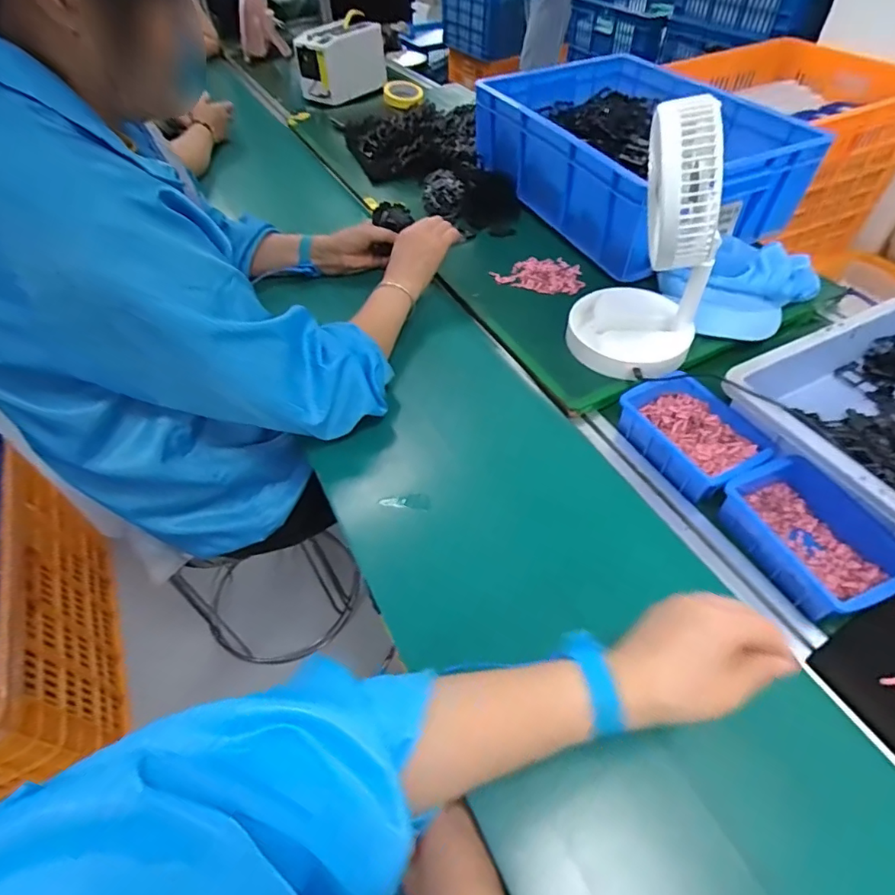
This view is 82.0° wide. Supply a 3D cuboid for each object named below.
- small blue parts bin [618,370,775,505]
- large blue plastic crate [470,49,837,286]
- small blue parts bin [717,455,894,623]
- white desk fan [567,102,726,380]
[{"bbox_3d":[0.281,-0.013,0.600,0.102,0.060,0.152,-28,54,-18],"label":"small blue parts bin"},{"bbox_3d":[0.298,-0.490,0.858,0.345,0.141,0.458,-22,52,-14],"label":"large blue plastic crate"},{"bbox_3d":[0.353,0.083,0.499,0.106,0.044,0.149,-21,52,-13],"label":"small blue parts bin"},{"bbox_3d":[0.239,-0.240,0.604,0.156,0.282,0.169,11,52,13],"label":"white desk fan"}]

